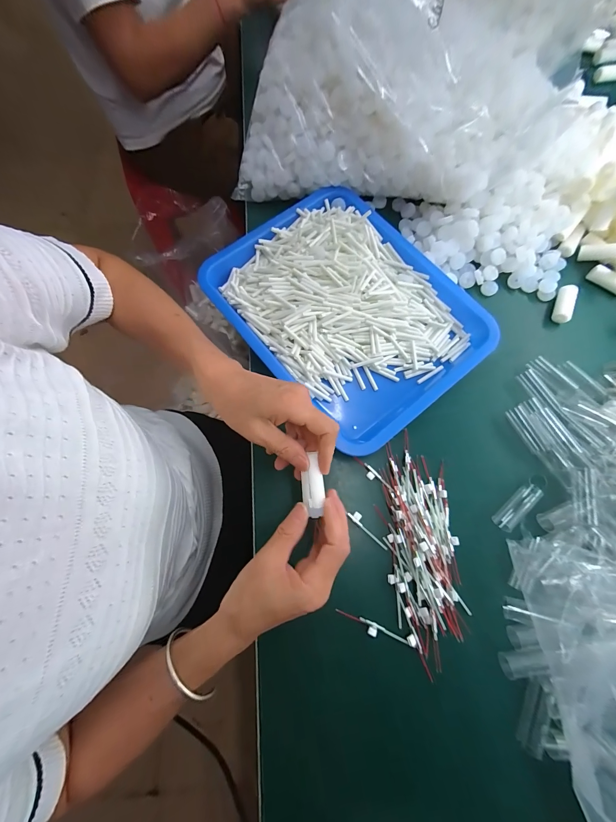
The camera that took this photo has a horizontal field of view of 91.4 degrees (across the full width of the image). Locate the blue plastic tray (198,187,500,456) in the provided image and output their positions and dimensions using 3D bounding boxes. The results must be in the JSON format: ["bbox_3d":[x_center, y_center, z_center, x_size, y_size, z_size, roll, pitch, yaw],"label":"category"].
[{"bbox_3d":[0.053,-0.137,0.392,0.249,0.030,0.330,-39,80,-9],"label":"blue plastic tray"}]

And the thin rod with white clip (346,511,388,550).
[{"bbox_3d":[0.067,0.132,0.337,0.055,0.005,0.011,44,80,9],"label":"thin rod with white clip"}]

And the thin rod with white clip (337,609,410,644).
[{"bbox_3d":[0.065,0.223,0.310,0.074,0.010,0.012,22,77,4],"label":"thin rod with white clip"}]

